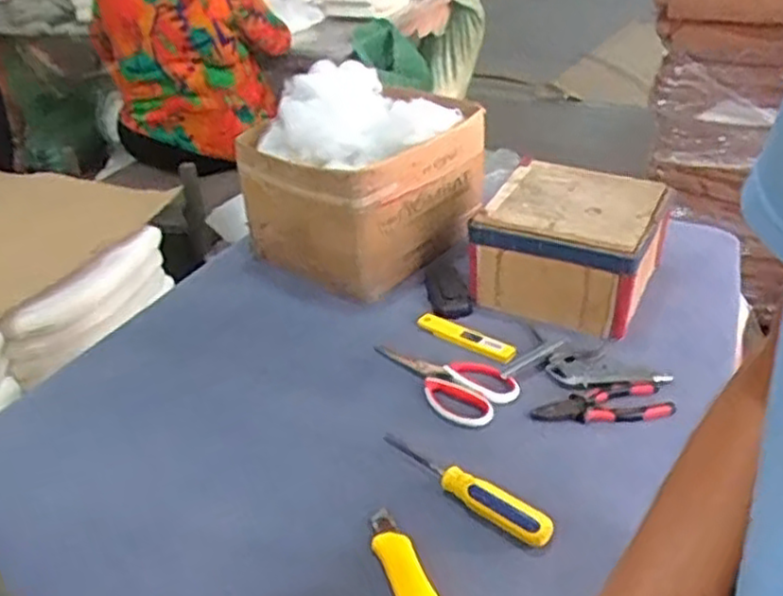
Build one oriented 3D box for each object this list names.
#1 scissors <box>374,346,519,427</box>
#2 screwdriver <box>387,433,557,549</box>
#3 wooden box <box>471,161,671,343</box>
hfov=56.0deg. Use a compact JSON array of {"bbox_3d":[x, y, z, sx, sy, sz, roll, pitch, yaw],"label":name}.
[{"bbox_3d":[0.063,0.089,0.876,0.095,0.017,0.182,-24,38,-31],"label":"scissors"},{"bbox_3d":[0.068,0.180,0.714,0.194,0.030,0.026,24,41,36],"label":"screwdriver"},{"bbox_3d":[0.242,-0.075,0.992,0.209,0.123,0.211,16,36,27],"label":"wooden box"}]

